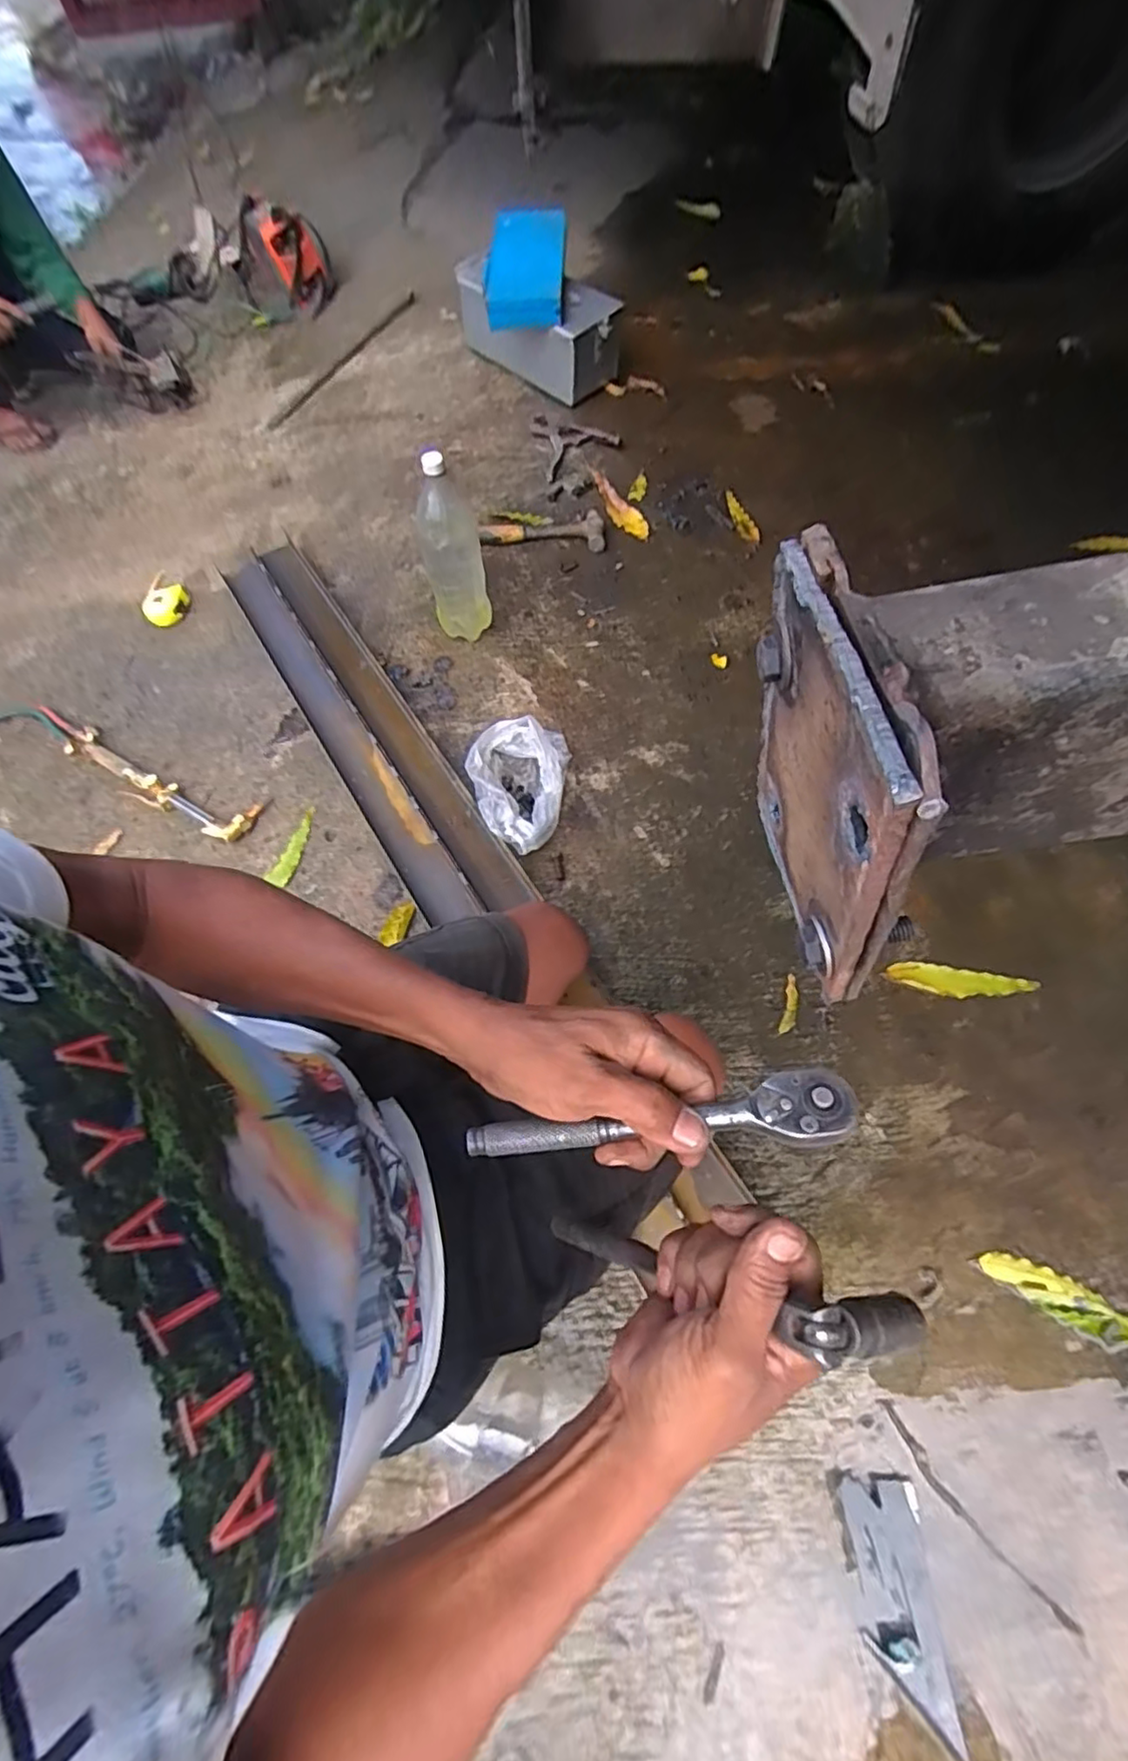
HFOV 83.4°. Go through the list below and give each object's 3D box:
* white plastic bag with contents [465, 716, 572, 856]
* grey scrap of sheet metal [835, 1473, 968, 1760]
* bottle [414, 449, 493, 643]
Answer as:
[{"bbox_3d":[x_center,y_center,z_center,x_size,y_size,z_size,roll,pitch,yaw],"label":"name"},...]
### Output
[{"bbox_3d":[-0.061,-0.142,0.945,0.156,0.047,0.218,-10,65,-4],"label":"white plastic bag with contents"},{"bbox_3d":[0.313,0.675,0.592,0.079,0.021,0.174,-2,64,0],"label":"grey scrap of sheet metal"},{"bbox_3d":[-0.175,-0.500,1.005,0.092,0.288,0.085,-14,65,-6],"label":"bottle"}]

